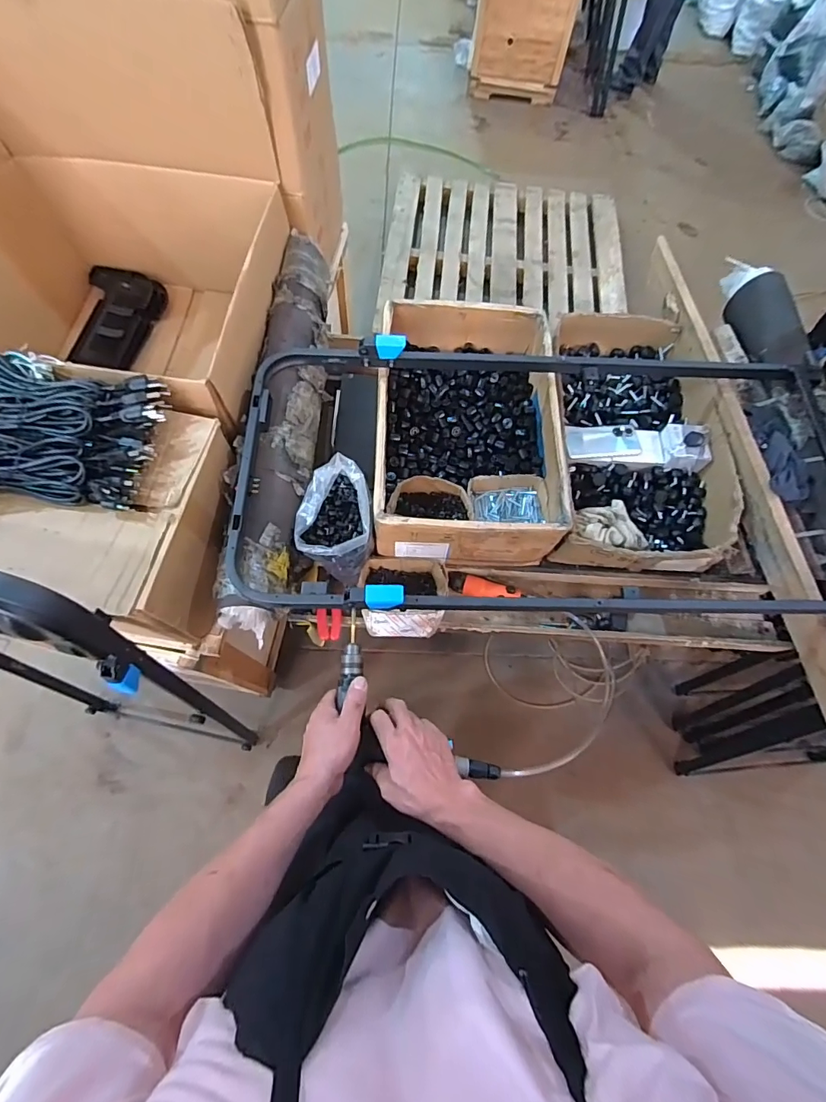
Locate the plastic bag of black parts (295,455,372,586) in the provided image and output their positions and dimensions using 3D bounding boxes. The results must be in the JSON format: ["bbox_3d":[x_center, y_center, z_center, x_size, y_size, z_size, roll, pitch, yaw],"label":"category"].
[{"bbox_3d":[-0.131,-0.058,0.871,0.131,0.135,0.195,11,68,2],"label":"plastic bag of black parts"}]

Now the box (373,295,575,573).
[{"bbox_3d":[0.108,-0.259,0.952,0.359,0.141,0.537,1,68,-2],"label":"box"}]

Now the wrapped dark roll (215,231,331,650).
[{"bbox_3d":[-0.235,-0.281,0.873,0.134,0.086,0.861,2,68,-1],"label":"wrapped dark roll"}]

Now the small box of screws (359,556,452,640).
[{"bbox_3d":[-0.018,0.083,0.897,0.172,0.079,0.140,2,68,-1],"label":"small box of screws"}]

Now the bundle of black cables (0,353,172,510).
[{"bbox_3d":[-0.569,-0.193,0.722,0.333,0.067,0.238,2,68,-1],"label":"bundle of black cables"}]

